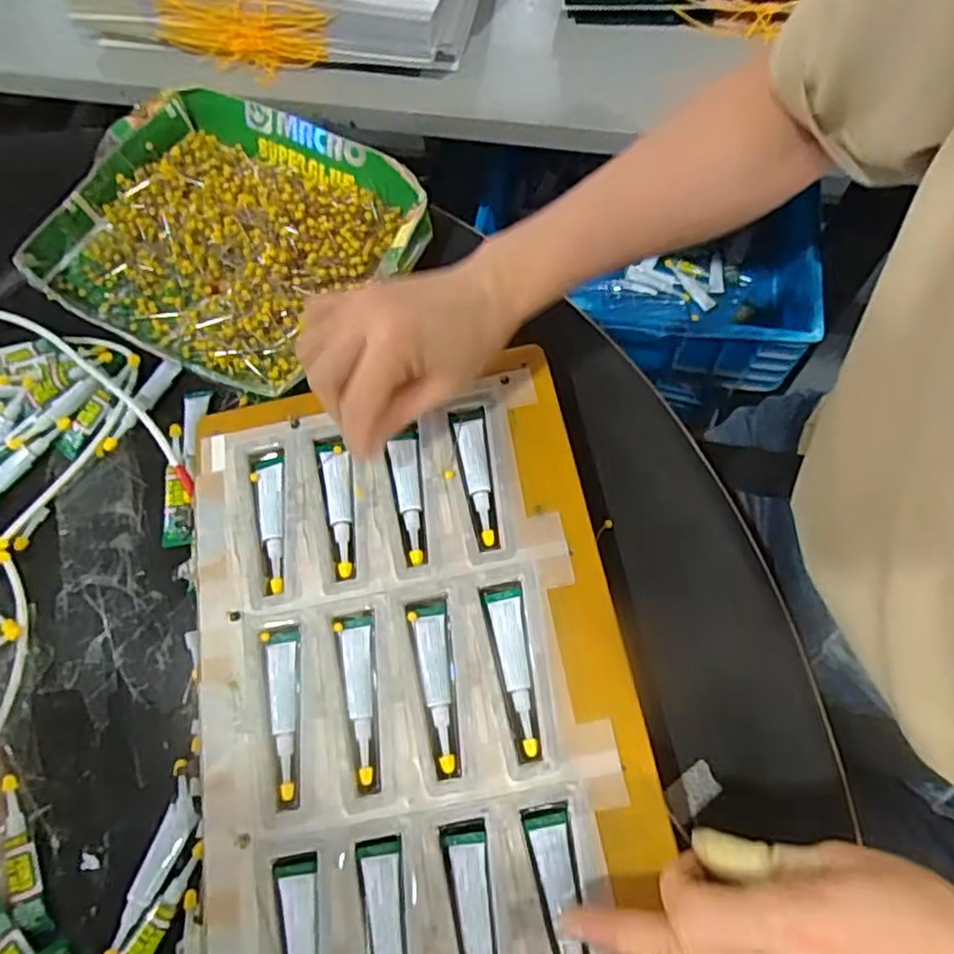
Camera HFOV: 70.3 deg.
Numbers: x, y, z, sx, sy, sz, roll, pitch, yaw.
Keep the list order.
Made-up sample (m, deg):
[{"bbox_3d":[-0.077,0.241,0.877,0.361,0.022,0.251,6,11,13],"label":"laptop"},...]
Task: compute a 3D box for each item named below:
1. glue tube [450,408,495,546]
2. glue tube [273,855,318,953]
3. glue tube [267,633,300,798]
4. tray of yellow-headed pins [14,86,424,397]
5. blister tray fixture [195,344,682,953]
[{"bbox_3d":[-0.002,-0.001,0.402,0.018,0.006,0.085,-7,68,2],"label":"glue tube"},{"bbox_3d":[-0.082,0.228,0.320,0.019,0.007,0.086,-11,68,1],"label":"glue tube"},{"bbox_3d":[-0.105,0.126,0.364,0.017,0.008,0.084,-6,68,3],"label":"glue tube"},{"bbox_3d":[-0.184,-0.192,0.511,0.281,0.038,0.235,32,74,16],"label":"tray of yellow-headed pins"},{"bbox_3d":[-0.035,0.117,0.360,0.228,0.017,0.373,-10,68,-1],"label":"blister tray fixture"}]

